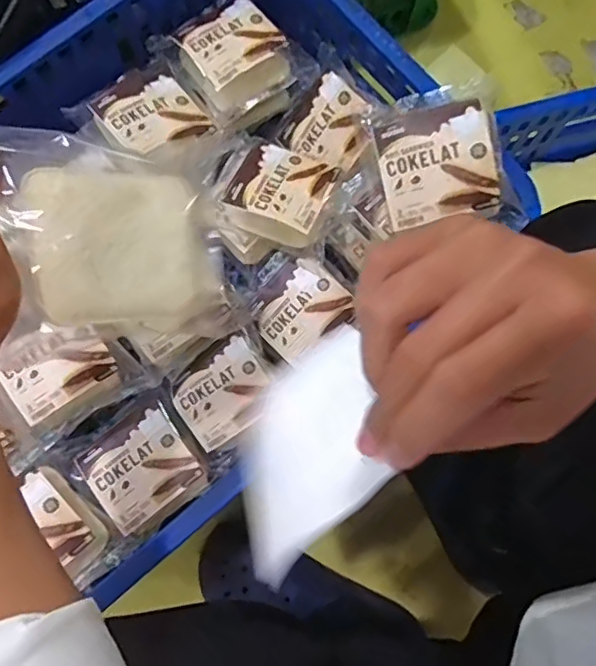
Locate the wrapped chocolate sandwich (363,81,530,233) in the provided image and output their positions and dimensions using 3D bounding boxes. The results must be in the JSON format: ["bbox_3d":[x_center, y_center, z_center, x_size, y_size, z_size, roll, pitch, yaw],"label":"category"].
[{"bbox_3d":[0.120,-0.145,0.475,0.100,0.032,0.123,-16,91,12],"label":"wrapped chocolate sandwich"}]

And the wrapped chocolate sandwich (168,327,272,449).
[{"bbox_3d":[-0.072,0.055,0.539,0.094,0.026,0.081,-34,81,-8],"label":"wrapped chocolate sandwich"}]

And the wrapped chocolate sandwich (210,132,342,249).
[{"bbox_3d":[-0.023,-0.141,0.554,0.119,0.044,0.098,25,64,9],"label":"wrapped chocolate sandwich"}]

